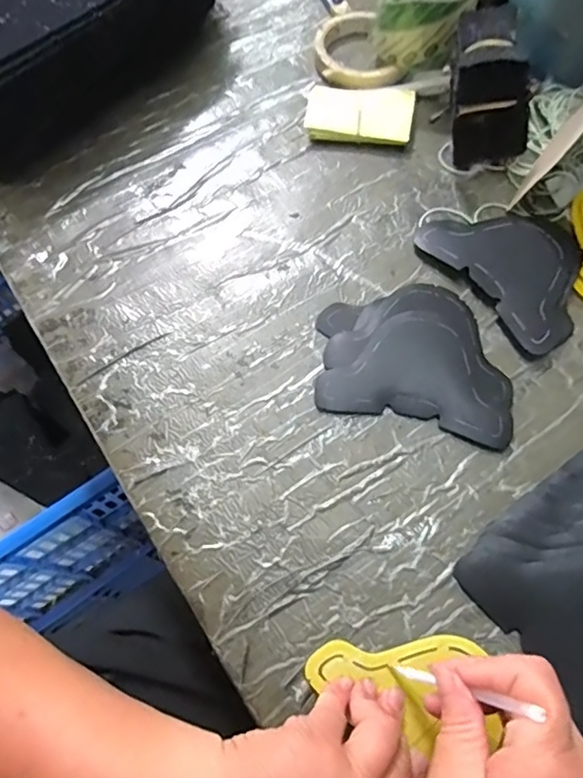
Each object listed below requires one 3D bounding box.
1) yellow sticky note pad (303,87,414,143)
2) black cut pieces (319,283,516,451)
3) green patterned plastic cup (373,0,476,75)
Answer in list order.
[{"bbox_3d":[0.060,-0.244,0.486,0.093,0.021,0.045,7,67,4],"label":"yellow sticky note pad"},{"bbox_3d":[0.092,-0.027,0.400,0.140,0.009,0.113,12,67,6],"label":"black cut pieces"},{"bbox_3d":[0.120,-0.343,0.494,0.081,0.068,0.086,0,66,1],"label":"green patterned plastic cup"}]

